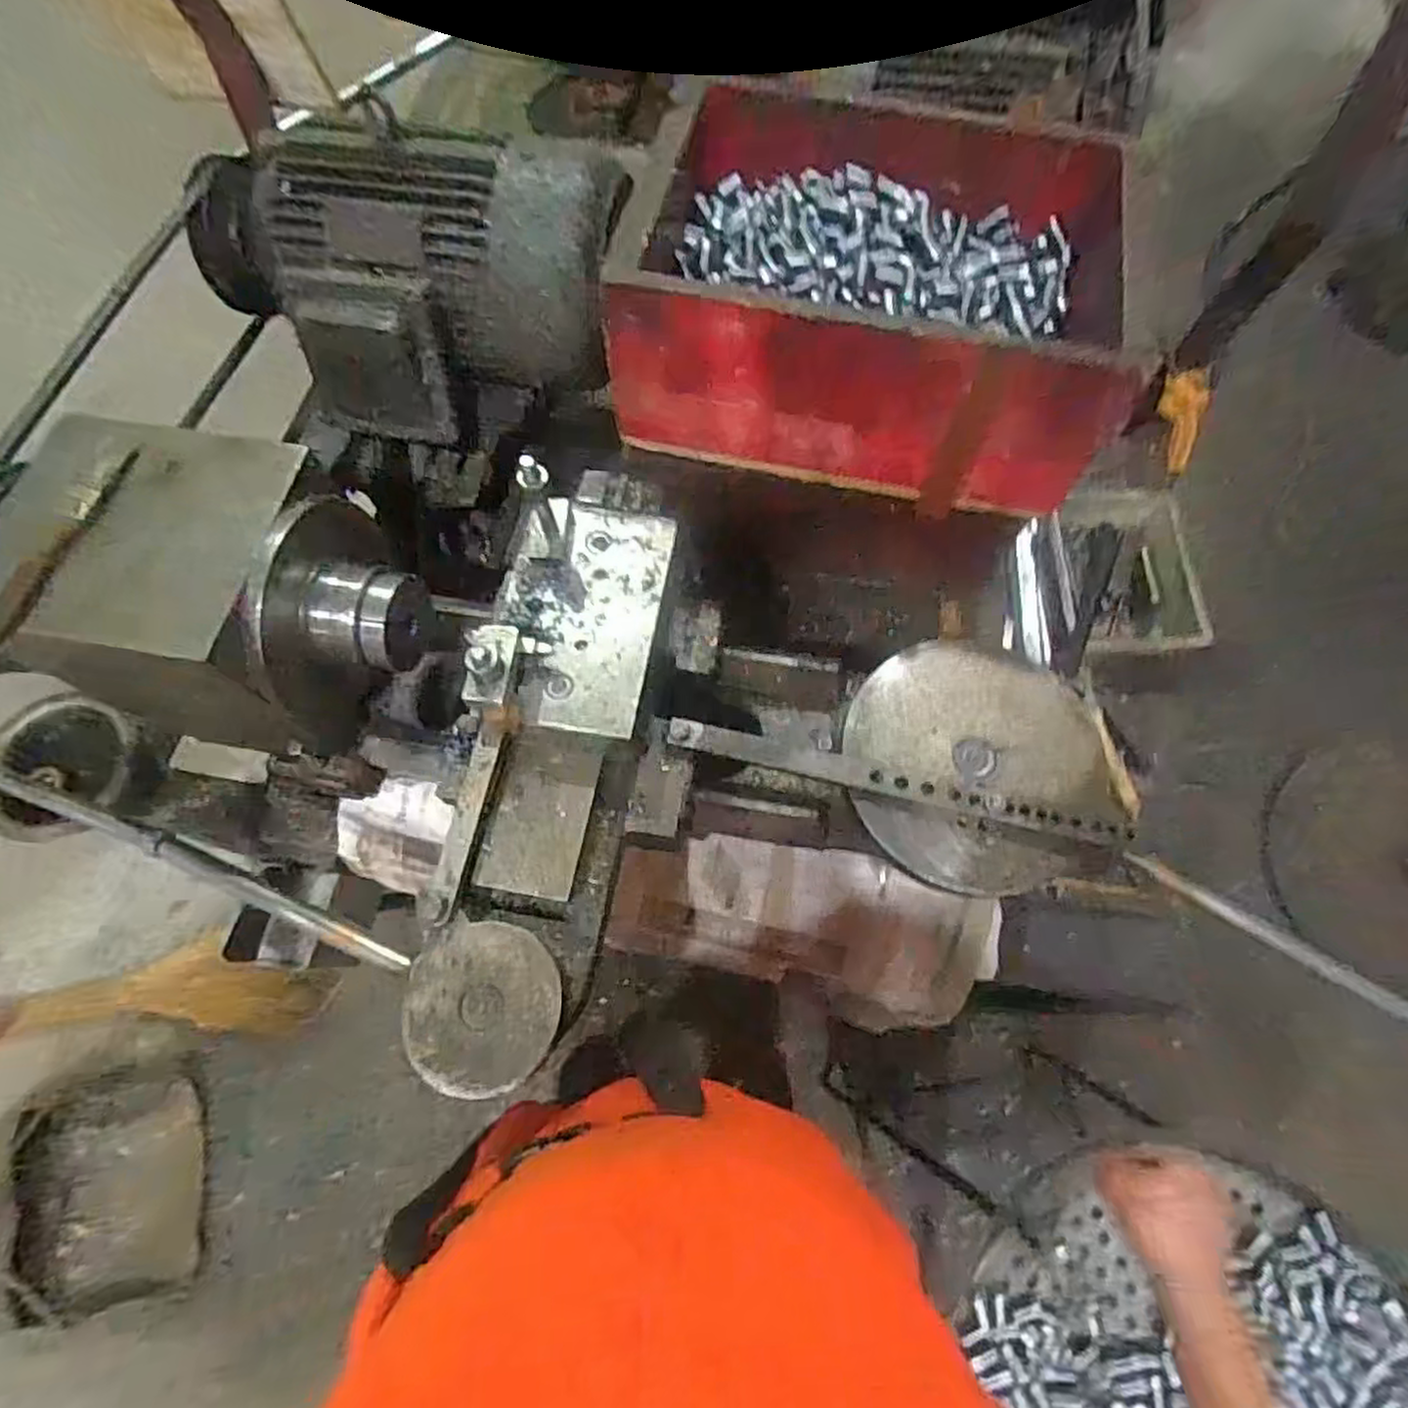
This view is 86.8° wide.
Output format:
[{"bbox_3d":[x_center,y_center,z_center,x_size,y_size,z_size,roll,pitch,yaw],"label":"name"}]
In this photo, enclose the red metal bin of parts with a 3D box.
[{"bbox_3d":[0.135,-0.313,0.578,0.322,0.145,0.240,14,69,7],"label":"red metal bin of parts"}]

